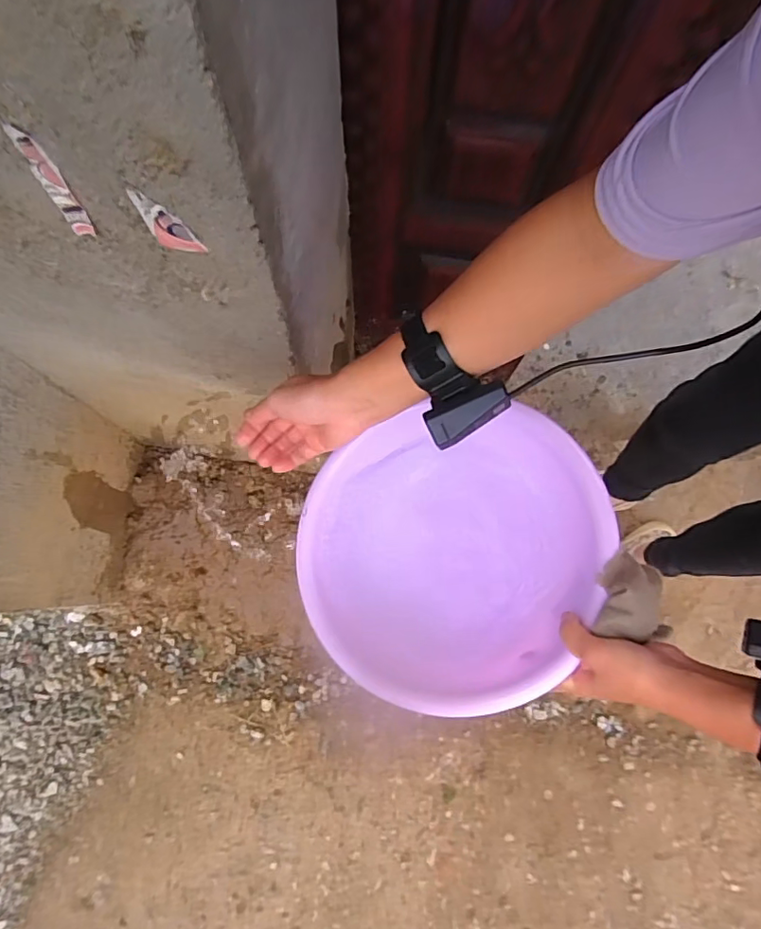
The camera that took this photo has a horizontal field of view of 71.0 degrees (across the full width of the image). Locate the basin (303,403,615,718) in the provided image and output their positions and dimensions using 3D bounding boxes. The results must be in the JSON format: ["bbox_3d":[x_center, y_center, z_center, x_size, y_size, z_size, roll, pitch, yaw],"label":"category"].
[{"bbox_3d":[0.070,0.100,0.580,0.314,0.129,0.288,0,78,0],"label":"basin"}]

